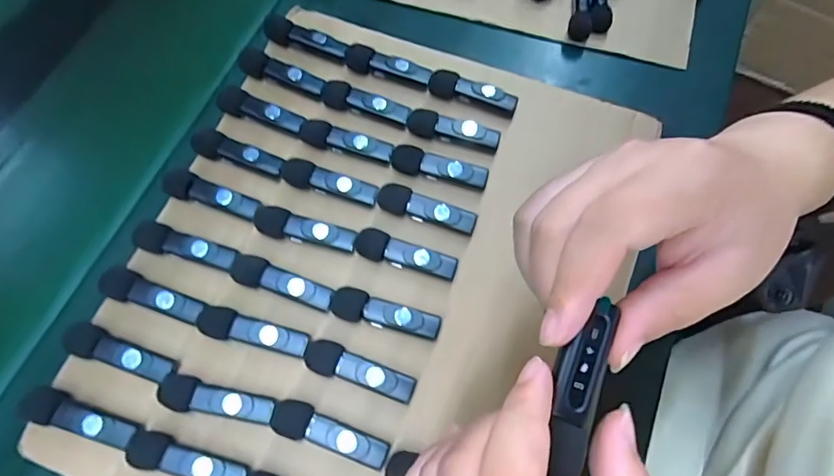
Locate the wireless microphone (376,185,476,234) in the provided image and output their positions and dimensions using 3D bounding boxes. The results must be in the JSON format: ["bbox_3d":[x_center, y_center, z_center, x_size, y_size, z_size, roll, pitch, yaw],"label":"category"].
[{"bbox_3d":[0.006,-0.020,0.320,0.065,0.009,0.017,16,69,10],"label":"wireless microphone"}]

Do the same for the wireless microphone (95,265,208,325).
[{"bbox_3d":[-0.159,0.036,0.300,0.064,0.014,0.018,17,69,11],"label":"wireless microphone"}]

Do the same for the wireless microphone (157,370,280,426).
[{"bbox_3d":[-0.112,0.092,0.278,0.064,0.016,0.019,13,68,9],"label":"wireless microphone"}]

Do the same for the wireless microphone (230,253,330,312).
[{"bbox_3d":[-0.083,0.028,0.305,0.065,0.016,0.018,18,69,11],"label":"wireless microphone"}]

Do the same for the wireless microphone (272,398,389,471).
[{"bbox_3d":[-0.048,0.107,0.273,0.065,0.016,0.019,16,69,10],"label":"wireless microphone"}]

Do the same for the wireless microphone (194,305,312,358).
[{"bbox_3d":[-0.096,0.055,0.293,0.066,0.018,0.017,11,68,8],"label":"wireless microphone"}]

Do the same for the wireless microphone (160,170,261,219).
[{"bbox_3d":[-0.136,-0.028,0.326,0.065,0.014,0.017,15,69,10],"label":"wireless microphone"}]

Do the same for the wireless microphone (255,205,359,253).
[{"bbox_3d":[-0.072,-0.004,0.317,0.066,0.015,0.018,15,69,10],"label":"wireless microphone"}]

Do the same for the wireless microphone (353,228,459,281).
[{"bbox_3d":[-0.008,0.011,0.310,0.065,0.015,0.018,18,69,11],"label":"wireless microphone"}]

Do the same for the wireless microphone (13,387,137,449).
[{"bbox_3d":[-0.185,0.100,0.273,0.063,0.013,0.018,19,69,11],"label":"wireless microphone"}]

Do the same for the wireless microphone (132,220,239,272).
[{"bbox_3d":[-0.146,0.007,0.312,0.064,0.013,0.018,16,69,10],"label":"wireless microphone"}]

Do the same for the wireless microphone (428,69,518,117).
[{"bbox_3d":[0.040,-0.105,0.353,0.064,0.016,0.015,16,69,10],"label":"wireless microphone"}]

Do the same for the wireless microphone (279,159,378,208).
[{"bbox_3d":[-0.059,-0.037,0.327,0.067,0.012,0.017,18,69,11],"label":"wireless microphone"}]

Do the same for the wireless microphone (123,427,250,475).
[{"bbox_3d":[-0.124,0.120,0.266,0.066,0.013,0.018,16,69,10],"label":"wireless microphone"}]

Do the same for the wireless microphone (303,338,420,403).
[{"bbox_3d":[-0.033,0.076,0.286,0.065,0.017,0.018,16,69,10],"label":"wireless microphone"}]

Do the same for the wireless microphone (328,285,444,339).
[{"bbox_3d":[-0.019,0.046,0.296,0.066,0.019,0.019,16,69,10],"label":"wireless microphone"}]

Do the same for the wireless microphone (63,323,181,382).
[{"bbox_3d":[-0.171,0.067,0.287,0.061,0.016,0.017,18,69,11],"label":"wireless microphone"}]

